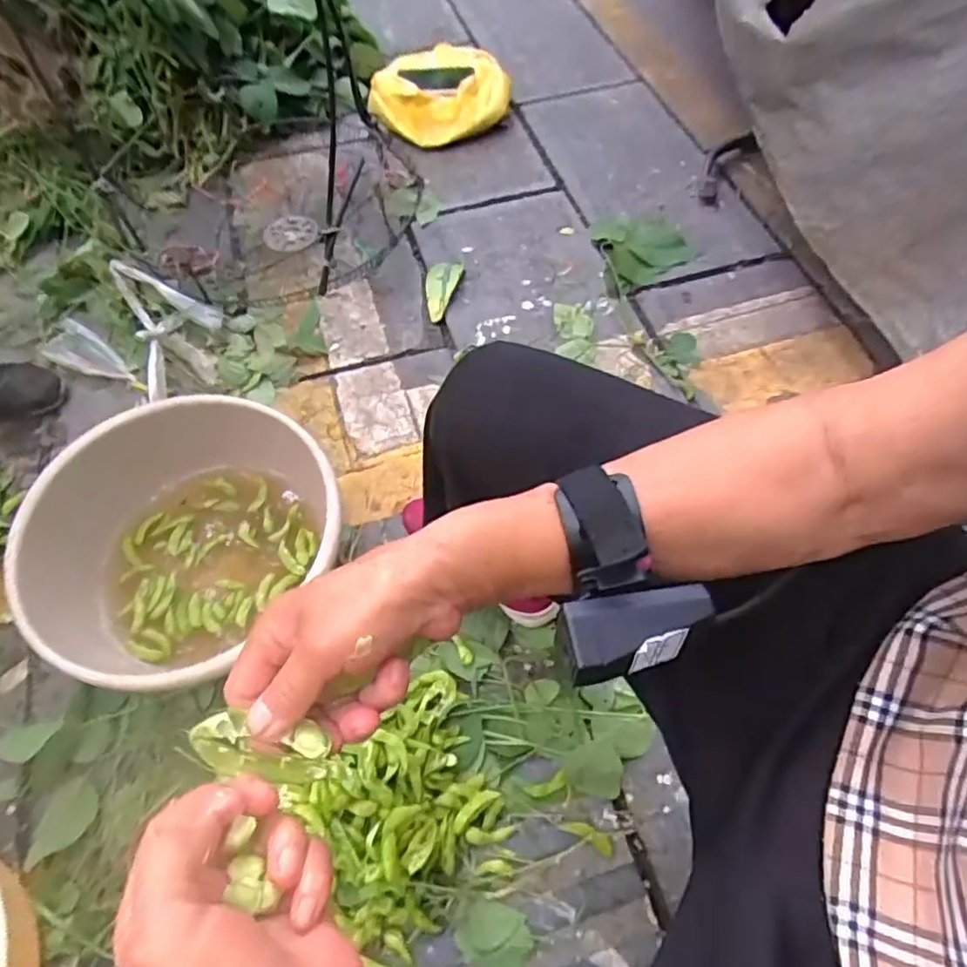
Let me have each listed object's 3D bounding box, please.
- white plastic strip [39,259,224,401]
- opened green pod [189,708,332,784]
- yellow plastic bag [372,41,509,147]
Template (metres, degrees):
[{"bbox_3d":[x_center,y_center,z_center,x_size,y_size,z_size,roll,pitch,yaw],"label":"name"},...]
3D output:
[{"bbox_3d":[-0.536,-0.239,0.974,0.240,0.045,0.190,22,63,13],"label":"white plastic strip"},{"bbox_3d":[-0.098,0.118,0.280,0.059,0.017,0.023,11,61,1],"label":"opened green pod"},{"bbox_3d":[-0.082,-0.776,1.235,0.224,0.114,0.198,20,63,12],"label":"yellow plastic bag"}]

